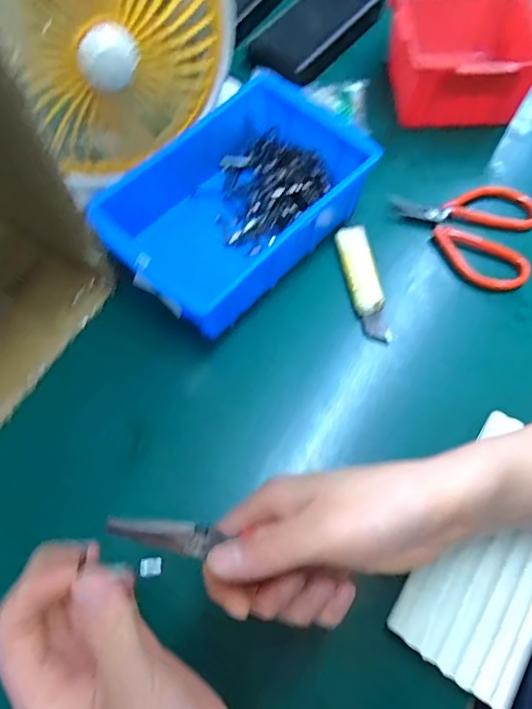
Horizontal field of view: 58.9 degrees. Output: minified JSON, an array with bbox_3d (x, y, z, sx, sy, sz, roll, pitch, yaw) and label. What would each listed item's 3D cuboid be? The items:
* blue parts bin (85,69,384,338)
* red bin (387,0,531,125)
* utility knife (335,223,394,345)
[{"bbox_3d":[-0.029,-0.125,0.383,0.140,0.058,0.198,40,74,16],"label":"blue parts bin"},{"bbox_3d":[0.186,-0.283,0.441,0.129,0.062,0.125,-1,68,0],"label":"red bin"},{"bbox_3d":[0.080,-0.061,0.390,0.027,0.008,0.106,-7,68,-2],"label":"utility knife"}]

